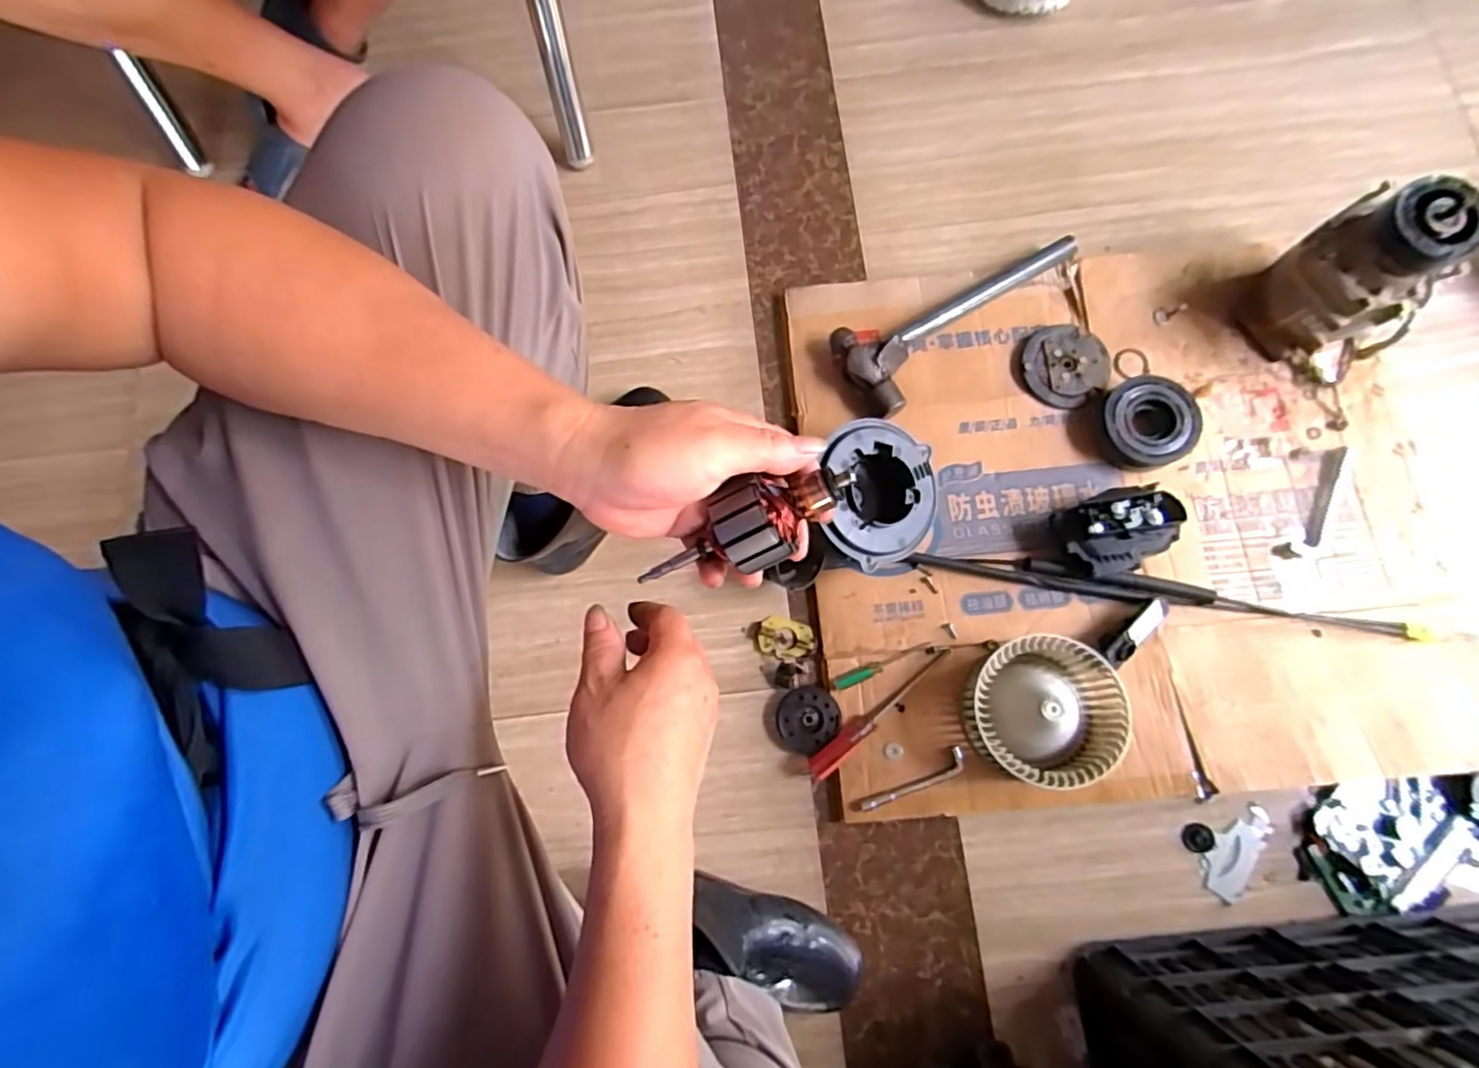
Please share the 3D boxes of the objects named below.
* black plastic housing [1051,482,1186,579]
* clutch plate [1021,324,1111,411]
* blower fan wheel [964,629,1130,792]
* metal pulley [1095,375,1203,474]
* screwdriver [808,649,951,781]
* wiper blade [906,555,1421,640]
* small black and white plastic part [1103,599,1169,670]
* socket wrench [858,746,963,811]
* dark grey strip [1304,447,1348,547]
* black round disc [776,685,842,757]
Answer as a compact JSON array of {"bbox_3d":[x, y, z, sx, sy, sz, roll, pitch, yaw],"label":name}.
[{"bbox_3d":[0.410,-0.003,0.717,0.114,0.066,0.086,-21,78,-2],"label":"black plastic housing"},{"bbox_3d":[0.392,-0.205,0.788,0.110,0.014,0.095,-38,78,-8],"label":"clutch plate"},{"bbox_3d":[0.307,0.177,0.667,0.137,0.077,0.137,0,76,1],"label":"blower fan wheel"},{"bbox_3d":[0.471,-0.126,0.755,0.105,0.038,0.107,5,76,2],"label":"metal pulley"},{"bbox_3d":[0.153,0.191,0.701,0.195,0.020,0.025,-39,78,-8],"label":"screwdriver"},{"bbox_3d":[0.463,0.063,0.720,0.531,0.023,0.030,10,76,3],"label":"wiper blade"},{"bbox_3d":[0.421,0.105,0.700,0.029,0.035,0.090,42,80,10],"label":"small black and white plastic part"},{"bbox_3d":[0.182,0.263,0.685,0.119,0.015,0.024,-28,77,-6],"label":"socket wrench"},{"bbox_3d":[0.671,-0.044,0.752,0.019,0.007,0.127,24,78,7],"label":"dark grey strip"},{"bbox_3d":[0.075,0.204,0.726,0.070,0.023,0.064,0,76,1],"label":"black round disc"}]

